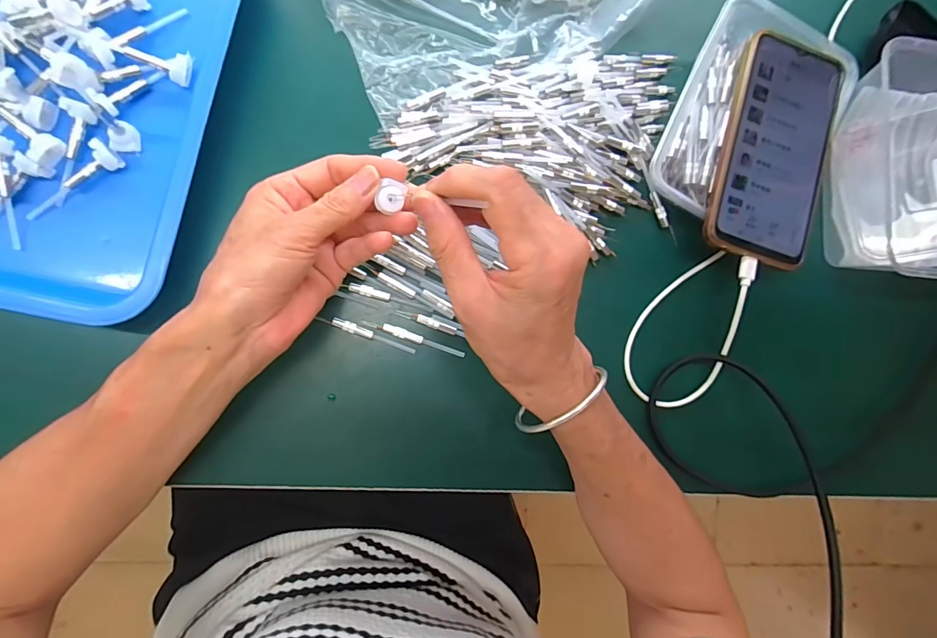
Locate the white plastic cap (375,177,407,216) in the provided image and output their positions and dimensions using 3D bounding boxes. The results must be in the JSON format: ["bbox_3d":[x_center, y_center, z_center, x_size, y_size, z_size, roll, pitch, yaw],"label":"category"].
[{"bbox_3d":[-0.042,-0.068,0.243,0.014,0.004,0.017,19,85,-6],"label":"white plastic cap"}]

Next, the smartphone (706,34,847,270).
[{"bbox_3d":[0.223,-0.123,0.320,0.079,0.008,0.167,17,84,-8],"label":"smartphone"}]

